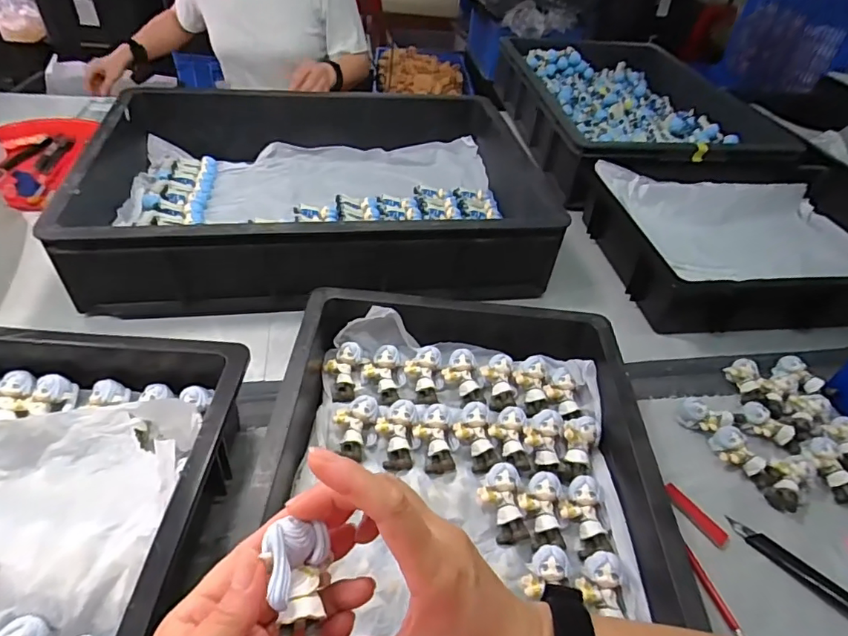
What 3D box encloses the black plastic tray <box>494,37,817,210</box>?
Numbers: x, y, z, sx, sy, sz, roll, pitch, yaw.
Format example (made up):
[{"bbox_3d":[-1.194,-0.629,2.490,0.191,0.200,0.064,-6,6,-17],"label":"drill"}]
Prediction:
[{"bbox_3d":[0.376,-0.401,1.016,0.332,0.147,0.596,-4,44,-11],"label":"black plastic tray"}]

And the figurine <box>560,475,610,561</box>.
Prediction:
[{"bbox_3d":[0.136,0.166,0.430,0.034,0.021,0.063,1,60,-6],"label":"figurine"}]

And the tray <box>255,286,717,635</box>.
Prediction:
[{"bbox_3d":[0.032,0.158,0.399,0.301,0.077,0.453,5,43,-2],"label":"tray"}]

